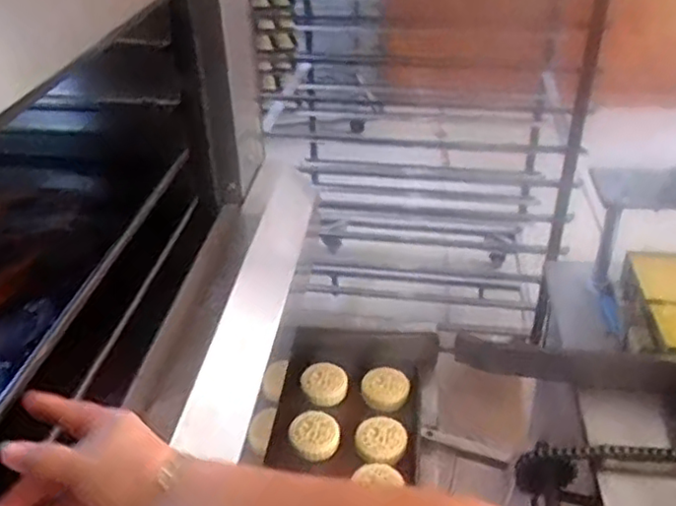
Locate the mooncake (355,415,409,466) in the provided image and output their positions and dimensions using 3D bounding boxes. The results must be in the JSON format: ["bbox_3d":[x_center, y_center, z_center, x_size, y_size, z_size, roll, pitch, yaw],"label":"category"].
[{"bbox_3d":[0.061,0.262,0.938,0.068,0.021,0.075,-29,43,-34],"label":"mooncake"}]

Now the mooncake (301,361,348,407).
[{"bbox_3d":[-0.019,0.201,1.027,0.068,0.022,0.073,0,34,0],"label":"mooncake"}]

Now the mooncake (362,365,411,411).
[{"bbox_3d":[0.075,0.208,1.032,0.072,0.016,0.072,29,65,17],"label":"mooncake"}]

